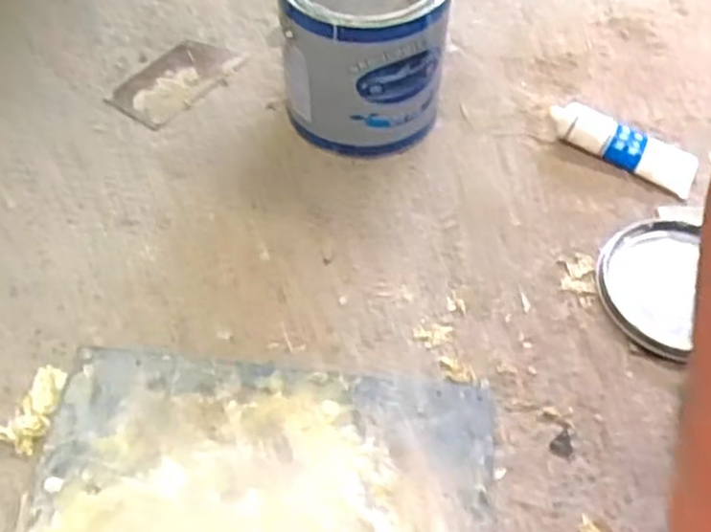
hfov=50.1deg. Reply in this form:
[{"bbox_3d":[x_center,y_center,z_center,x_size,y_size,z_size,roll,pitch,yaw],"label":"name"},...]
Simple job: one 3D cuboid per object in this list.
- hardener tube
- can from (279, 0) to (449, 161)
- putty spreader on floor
[{"bbox_3d":[0.263,-0.120,0.750,0.148,0.024,0.051,27,58,3],"label":"hardener tube"},{"bbox_3d":[0.008,-0.205,0.718,0.140,0.168,0.141,0,55,0],"label":"can"},{"bbox_3d":[-0.192,-0.200,0.807,0.081,0.009,0.137,32,61,21],"label":"putty spreader on floor"}]

